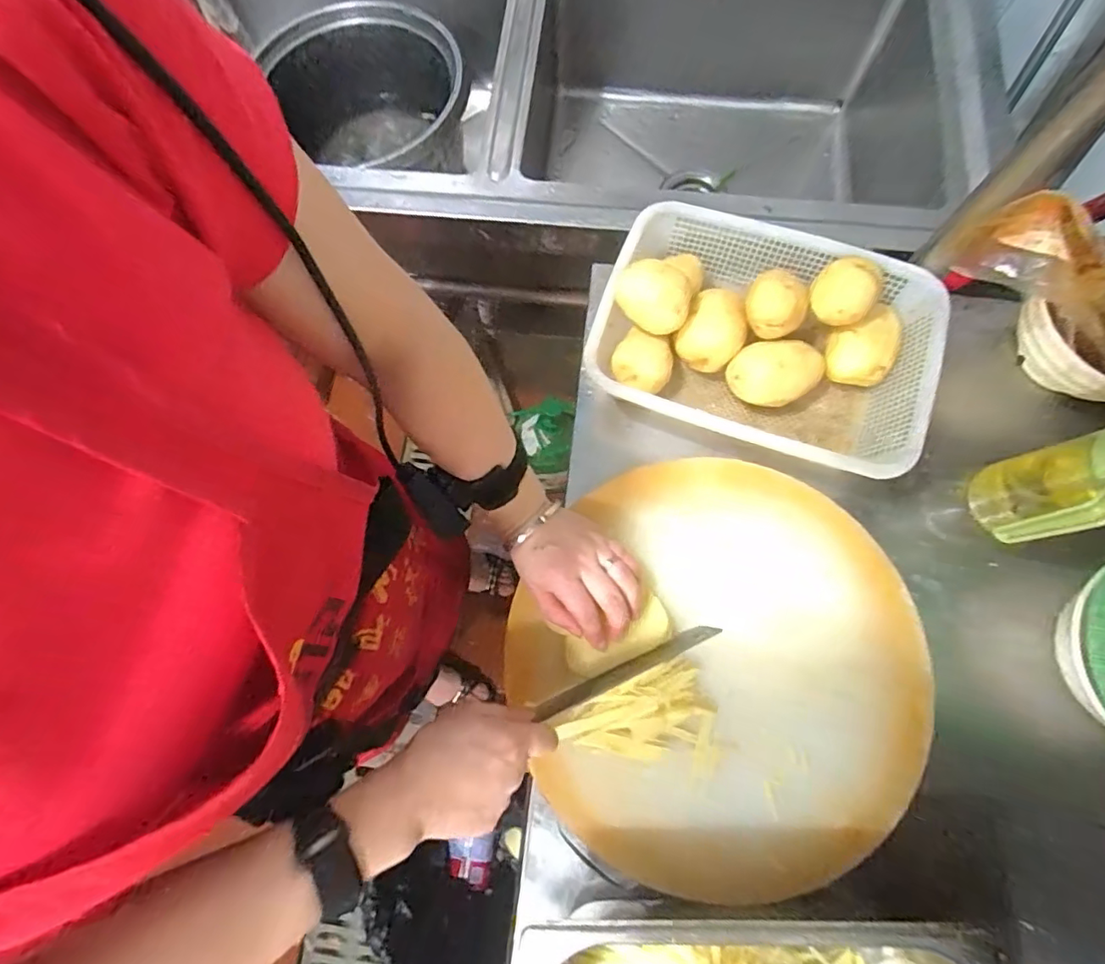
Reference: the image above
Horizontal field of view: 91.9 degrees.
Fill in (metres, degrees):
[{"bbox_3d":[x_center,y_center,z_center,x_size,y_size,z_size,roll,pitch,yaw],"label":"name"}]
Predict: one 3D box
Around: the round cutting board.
[{"bbox_3d":[0.134,0.150,0.451,0.332,0.040,0.335,0,75,1],"label":"round cutting board"}]

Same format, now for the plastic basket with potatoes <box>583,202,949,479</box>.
[{"bbox_3d":[0.205,-0.134,0.516,0.297,0.107,0.224,19,76,6],"label":"plastic basket with potatoes"}]

